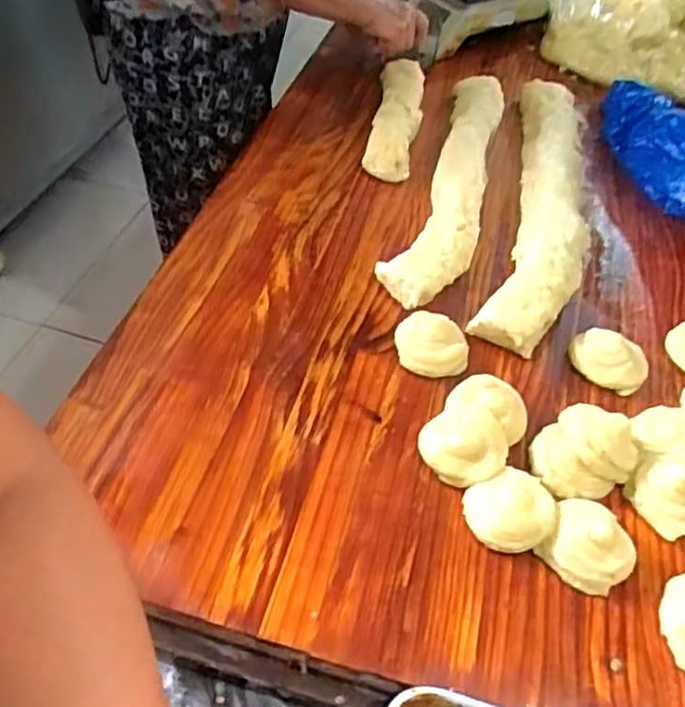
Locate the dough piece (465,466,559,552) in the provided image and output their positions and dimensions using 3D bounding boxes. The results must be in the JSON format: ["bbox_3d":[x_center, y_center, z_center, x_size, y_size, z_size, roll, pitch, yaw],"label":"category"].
[{"bbox_3d":[0.156,0.138,0.620,0.086,0.033,0.071,-19,53,-22],"label":"dough piece"}]

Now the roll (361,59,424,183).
[{"bbox_3d":[0.083,-0.369,1.060,0.071,0.046,0.293,9,48,2],"label":"roll"}]

